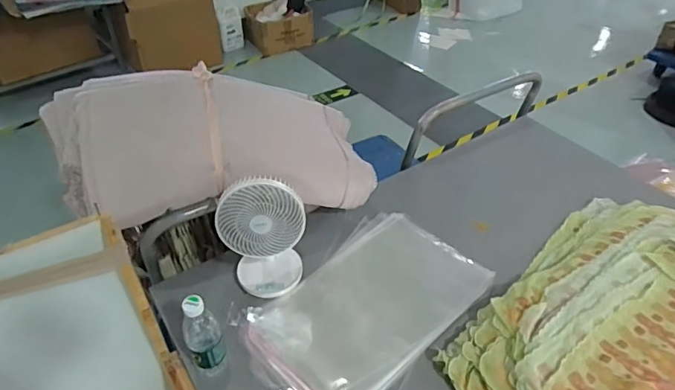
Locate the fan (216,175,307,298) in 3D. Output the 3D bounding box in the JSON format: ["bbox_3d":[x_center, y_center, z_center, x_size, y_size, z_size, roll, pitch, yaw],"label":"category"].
[{"bbox_3d":[-0.142,0.082,0.934,0.154,0.264,0.108,-10,42,-11],"label":"fan"}]

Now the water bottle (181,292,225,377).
[{"bbox_3d":[-0.229,0.239,0.823,0.061,0.168,0.052,-20,45,-21],"label":"water bottle"}]

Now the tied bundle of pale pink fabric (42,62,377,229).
[{"bbox_3d":[-0.257,-0.108,1.026,0.659,0.204,0.294,2,40,-16],"label":"tied bundle of pale pink fabric"}]

